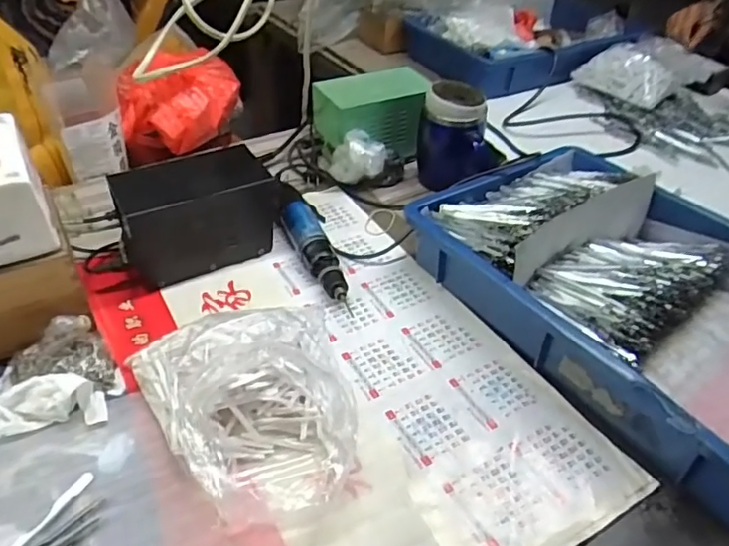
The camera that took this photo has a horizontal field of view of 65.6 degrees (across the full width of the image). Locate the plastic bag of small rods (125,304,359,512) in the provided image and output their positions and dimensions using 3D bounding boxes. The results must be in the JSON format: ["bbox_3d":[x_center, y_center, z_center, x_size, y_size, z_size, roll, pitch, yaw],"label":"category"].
[{"bbox_3d":[-0.095,0.104,0.466,0.178,0.075,0.194,-14,40,-15],"label":"plastic bag of small rods"}]

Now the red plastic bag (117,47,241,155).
[{"bbox_3d":[-0.274,-0.254,0.841,0.172,0.111,0.129,-6,41,-9],"label":"red plastic bag"}]

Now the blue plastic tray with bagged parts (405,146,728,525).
[{"bbox_3d":[0.284,0.008,0.574,0.308,0.083,0.411,-22,46,-25],"label":"blue plastic tray with bagged parts"}]

